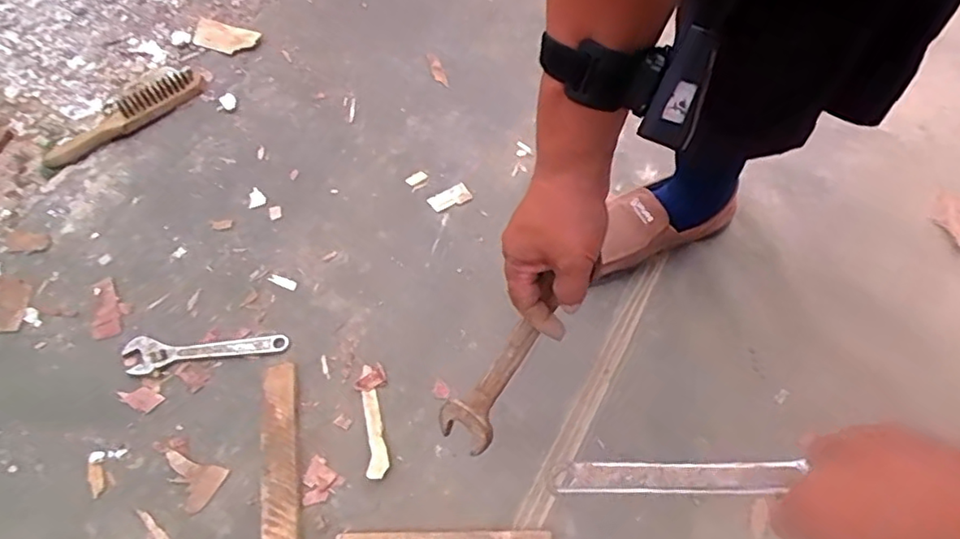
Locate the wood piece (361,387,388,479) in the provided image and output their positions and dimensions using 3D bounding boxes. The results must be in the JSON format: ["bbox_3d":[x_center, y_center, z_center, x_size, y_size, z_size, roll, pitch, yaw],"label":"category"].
[{"bbox_3d":[-0.120,0.184,0.689,0.023,0.014,0.101,-13,59,-6],"label":"wood piece"}]

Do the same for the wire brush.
[{"bbox_3d":[-0.548,-0.232,0.954,0.257,0.036,0.078,-26,62,-13],"label":"wire brush"}]

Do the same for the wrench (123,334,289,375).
[{"bbox_3d":[-0.333,0.102,0.743,0.190,0.016,0.046,-1,59,1],"label":"wrench"}]

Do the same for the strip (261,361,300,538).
[{"bbox_3d":[-0.218,0.222,0.668,0.040,0.008,0.255,-9,60,-6],"label":"strip"}]

